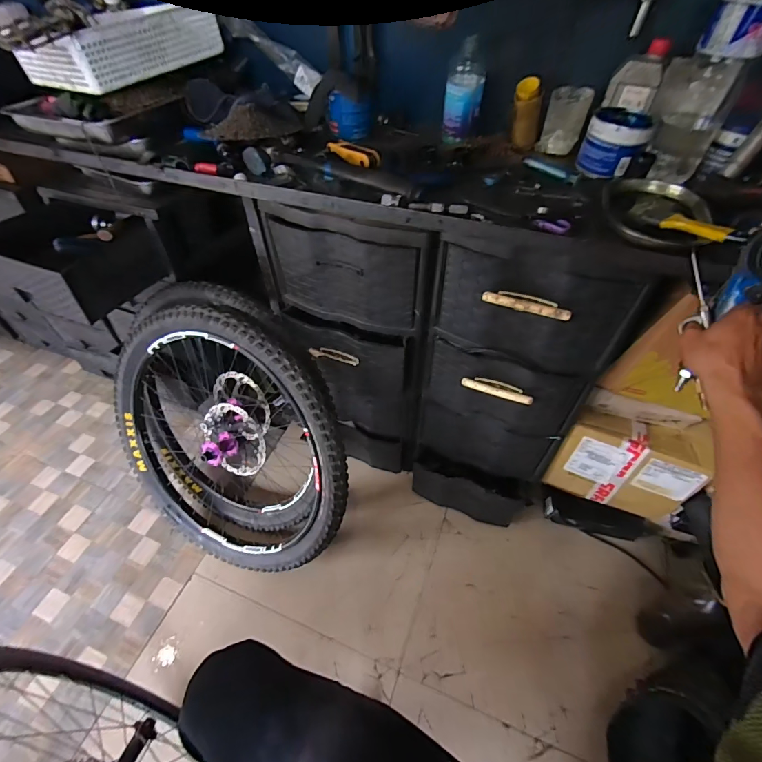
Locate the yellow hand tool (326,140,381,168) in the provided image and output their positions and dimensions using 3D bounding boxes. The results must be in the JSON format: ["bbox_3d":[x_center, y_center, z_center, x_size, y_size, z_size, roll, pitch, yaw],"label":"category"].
[{"bbox_3d":[-0.058,-0.447,0.769,0.041,0.020,0.132,-37,59,-27],"label":"yellow hand tool"}]

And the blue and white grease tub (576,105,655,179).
[{"bbox_3d":[0.425,-0.434,0.719,0.097,0.081,0.106,0,50,0],"label":"blue and white grease tub"}]

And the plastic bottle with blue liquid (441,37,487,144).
[{"bbox_3d":[0.167,-0.577,0.797,0.076,0.158,0.056,7,50,6],"label":"plastic bottle with blue liquid"}]

